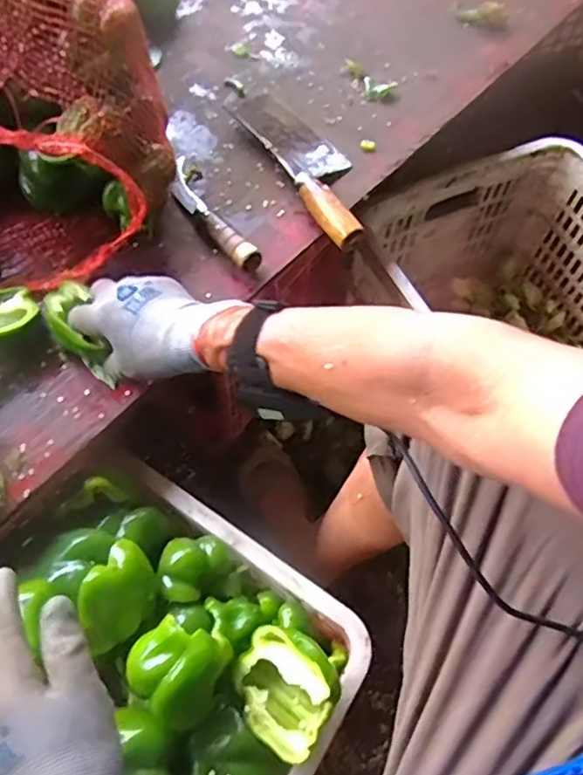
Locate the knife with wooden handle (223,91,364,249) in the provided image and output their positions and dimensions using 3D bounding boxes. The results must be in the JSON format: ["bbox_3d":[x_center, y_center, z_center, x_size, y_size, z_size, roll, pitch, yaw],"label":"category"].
[{"bbox_3d":[0.021,-0.254,0.675,0.083,0.028,0.251,-25,68,-18],"label":"knife with wooden handle"}]

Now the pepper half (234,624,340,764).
[{"bbox_3d":[-0.006,0.228,0.466,0.080,0.050,0.073,36,65,13],"label":"pepper half"}]

